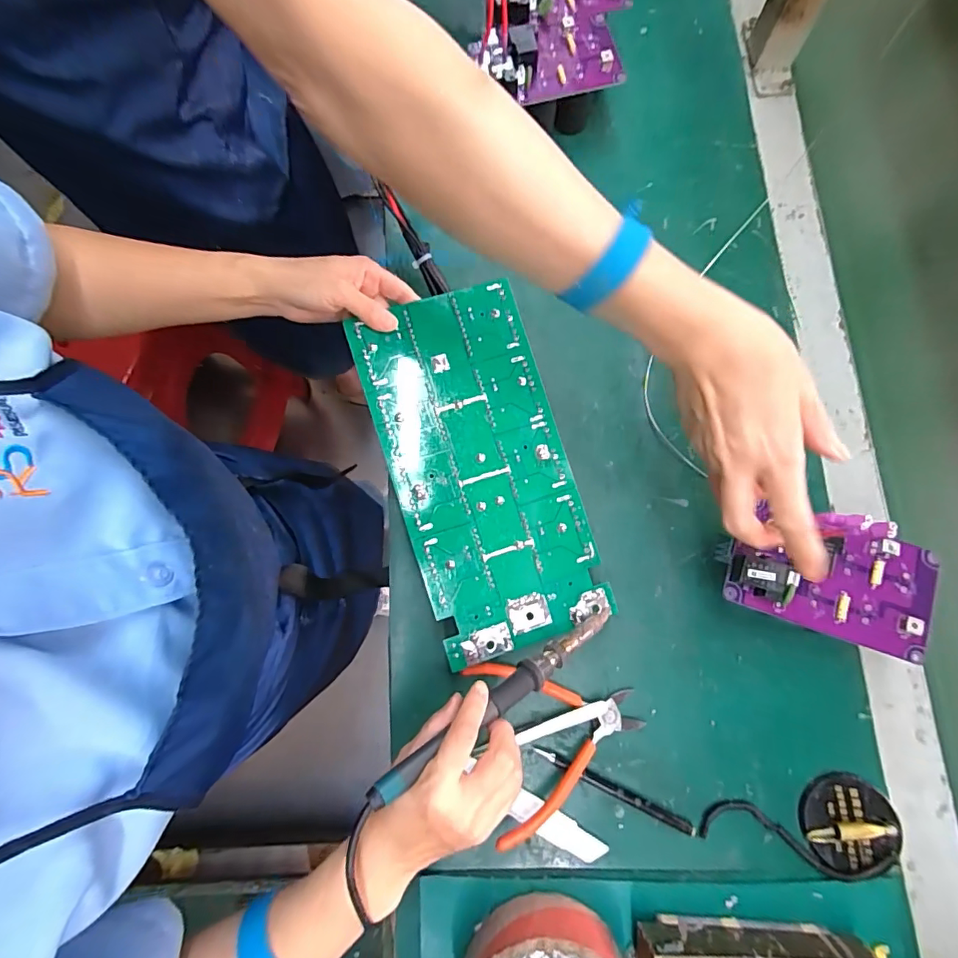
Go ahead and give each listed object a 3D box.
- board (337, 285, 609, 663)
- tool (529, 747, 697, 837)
[{"bbox_3d":[0.002,-0.006,0.392,0.136,0.015,0.287,-17,87,-2],"label":"board"},{"bbox_3d":[0.108,0.248,0.389,0.133,0.006,0.009,25,79,7],"label":"tool"}]

